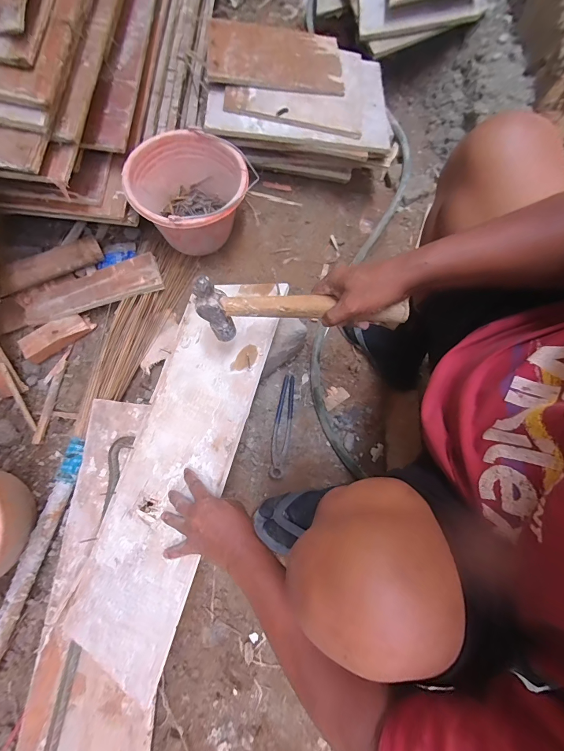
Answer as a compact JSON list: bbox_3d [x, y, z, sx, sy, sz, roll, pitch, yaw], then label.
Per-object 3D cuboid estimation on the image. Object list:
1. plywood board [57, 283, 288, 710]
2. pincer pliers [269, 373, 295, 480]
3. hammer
[{"bbox_3d":[-0.175,0.124,0.565,0.227,0.011,0.630,8,73,32],"label":"plywood board"},{"bbox_3d":[0.003,0.108,0.744,0.040,0.013,0.226,11,76,1],"label":"pincer pliers"},{"bbox_3d":[0.024,-0.084,0.461,0.278,0.100,0.041,4,72,8],"label":"hammer"}]

